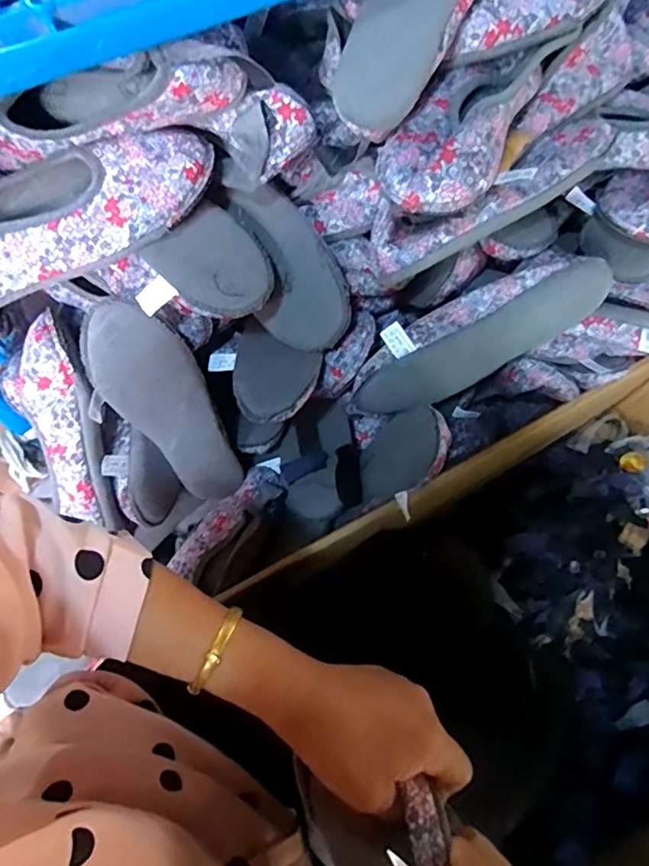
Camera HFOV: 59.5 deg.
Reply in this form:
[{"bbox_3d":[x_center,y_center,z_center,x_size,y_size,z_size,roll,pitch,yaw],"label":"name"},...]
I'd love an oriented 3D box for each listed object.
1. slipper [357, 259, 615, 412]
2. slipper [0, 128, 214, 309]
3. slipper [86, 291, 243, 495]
[{"bbox_3d":[0.144,-0.093,0.554,0.261,0.093,0.063,-27,71,11],"label":"slipper"},{"bbox_3d":[-0.211,-0.173,0.455,0.254,0.061,0.089,-23,72,-7],"label":"slipper"},{"bbox_3d":[-0.152,-0.014,0.582,0.085,0.261,0.041,-32,43,-10],"label":"slipper"}]

